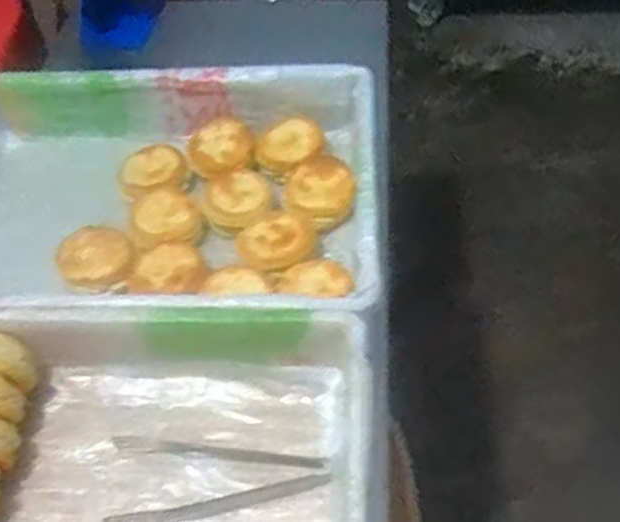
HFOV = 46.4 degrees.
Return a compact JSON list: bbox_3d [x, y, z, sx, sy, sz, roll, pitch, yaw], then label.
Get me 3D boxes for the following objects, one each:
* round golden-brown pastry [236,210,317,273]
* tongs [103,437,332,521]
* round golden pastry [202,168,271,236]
[{"bbox_3d":[-0.044,-0.025,0.937,0.101,0.036,0.105,8,53,9],"label":"round golden-brown pastry"},{"bbox_3d":[-0.099,0.237,0.762,0.232,0.020,0.099,2,52,4],"label":"tongs"},{"bbox_3d":[-0.101,-0.082,0.994,0.090,0.028,0.096,-1,52,2],"label":"round golden pastry"}]

